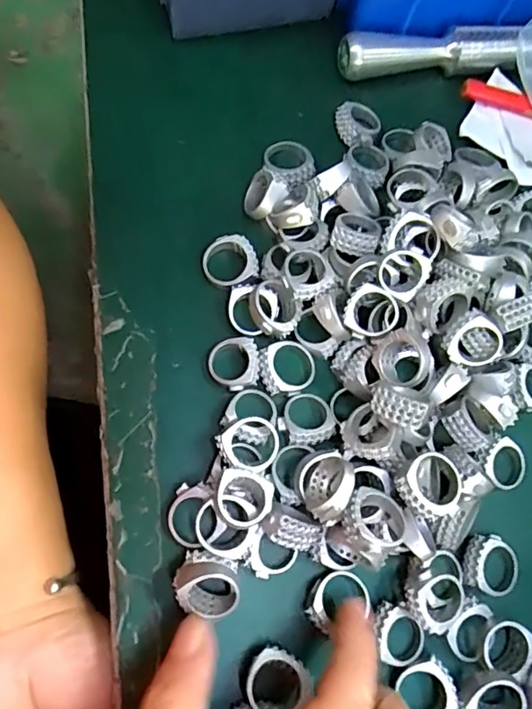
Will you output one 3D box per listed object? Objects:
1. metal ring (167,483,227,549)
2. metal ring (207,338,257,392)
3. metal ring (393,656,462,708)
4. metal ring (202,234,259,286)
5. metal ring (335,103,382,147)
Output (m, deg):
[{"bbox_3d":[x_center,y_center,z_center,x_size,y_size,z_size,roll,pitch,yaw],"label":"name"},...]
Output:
[{"bbox_3d":[-0.030,0.065,0.224,0.021,0.007,0.025,-20,77,-13],"label":"metal ring"},{"bbox_3d":[-0.014,0.004,0.242,0.022,0.006,0.023,2,73,-7],"label":"metal ring"},{"bbox_3d":[0.064,0.133,0.217,0.021,0.008,0.024,-22,78,-13],"label":"metal ring"},{"bbox_3d":[-0.016,-0.042,0.254,0.025,0.007,0.024,2,73,-7],"label":"metal ring"},{"bbox_3d":[0.047,-0.117,0.282,0.020,0.011,0.023,-32,80,-15],"label":"metal ring"}]

